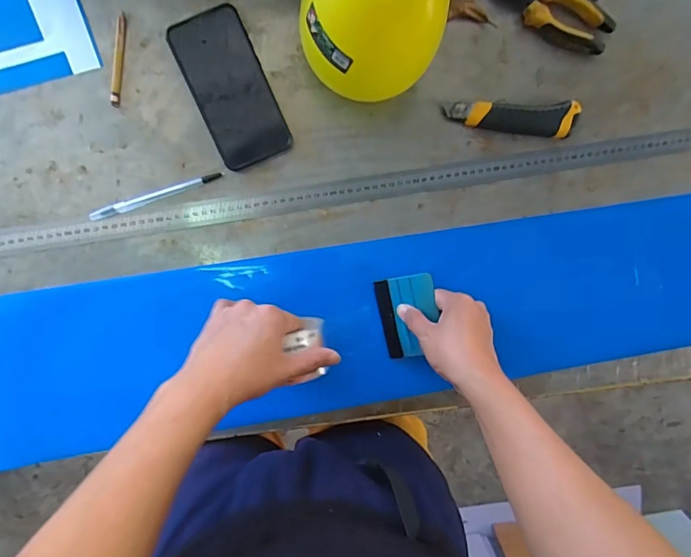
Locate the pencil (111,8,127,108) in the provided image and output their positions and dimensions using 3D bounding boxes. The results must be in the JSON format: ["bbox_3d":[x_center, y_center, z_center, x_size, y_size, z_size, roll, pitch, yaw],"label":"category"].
[{"bbox_3d":[-0.246,-0.236,0.498,0.011,0.004,0.097,8,97,-7],"label":"pencil"}]

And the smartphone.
[{"bbox_3d":[-0.126,-0.208,0.509,0.082,0.011,0.161,-23,100,-2],"label":"smartphone"}]

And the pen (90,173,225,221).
[{"bbox_3d":[-0.211,-0.094,0.514,0.150,0.006,0.012,-19,100,-3],"label":"pen"}]

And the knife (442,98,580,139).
[{"bbox_3d":[0.196,-0.186,0.540,0.156,0.019,0.040,-3,98,-5],"label":"knife"}]

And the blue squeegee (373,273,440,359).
[{"bbox_3d":[0.075,0.046,0.542,0.069,0.009,0.096,-10,94,25],"label":"blue squeegee"}]

